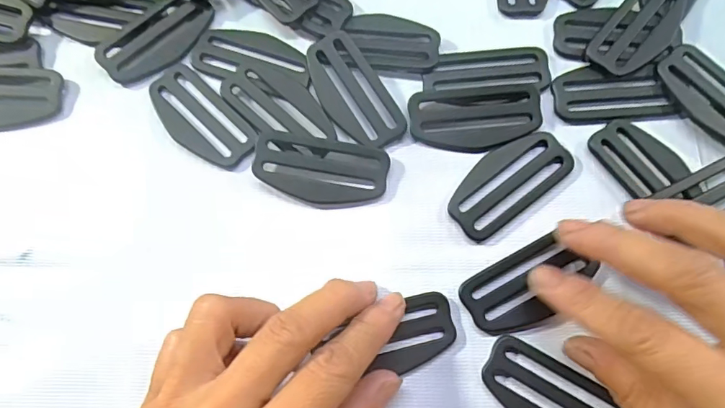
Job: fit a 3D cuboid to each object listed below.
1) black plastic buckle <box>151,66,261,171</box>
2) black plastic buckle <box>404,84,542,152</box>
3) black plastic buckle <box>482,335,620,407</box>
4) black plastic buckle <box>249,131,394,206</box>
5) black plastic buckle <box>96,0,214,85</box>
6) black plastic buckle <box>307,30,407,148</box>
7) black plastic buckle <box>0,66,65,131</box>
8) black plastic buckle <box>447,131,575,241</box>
[{"bbox_3d":[-0.077,-0.040,0.228,0.029,0.004,0.059,-43,76,-10],"label":"black plastic buckle"},{"bbox_3d":[0.051,-0.040,0.222,0.058,0.004,0.031,-6,73,1],"label":"black plastic buckle"},{"bbox_3d":[0.075,0.077,0.189,0.059,0.004,0.026,31,77,11],"label":"black plastic buckle"},{"bbox_3d":[-0.018,-0.015,0.217,0.058,0.007,0.030,8,81,4],"label":"black plastic buckle"},{"bbox_3d":[-0.099,-0.080,0.239,0.057,0.005,0.031,-39,75,-9],"label":"black plastic buckle"},{"bbox_3d":[-0.005,-0.052,0.225,0.028,0.006,0.058,-32,74,-7],"label":"black plastic buckle"},{"bbox_3d":[-0.175,-0.052,0.234,0.062,0.004,0.032,4,73,4],"label":"black plastic buckle"},{"bbox_3d":[0.064,-0.011,0.214,0.058,0.004,0.028,-37,75,-8],"label":"black plastic buckle"}]

